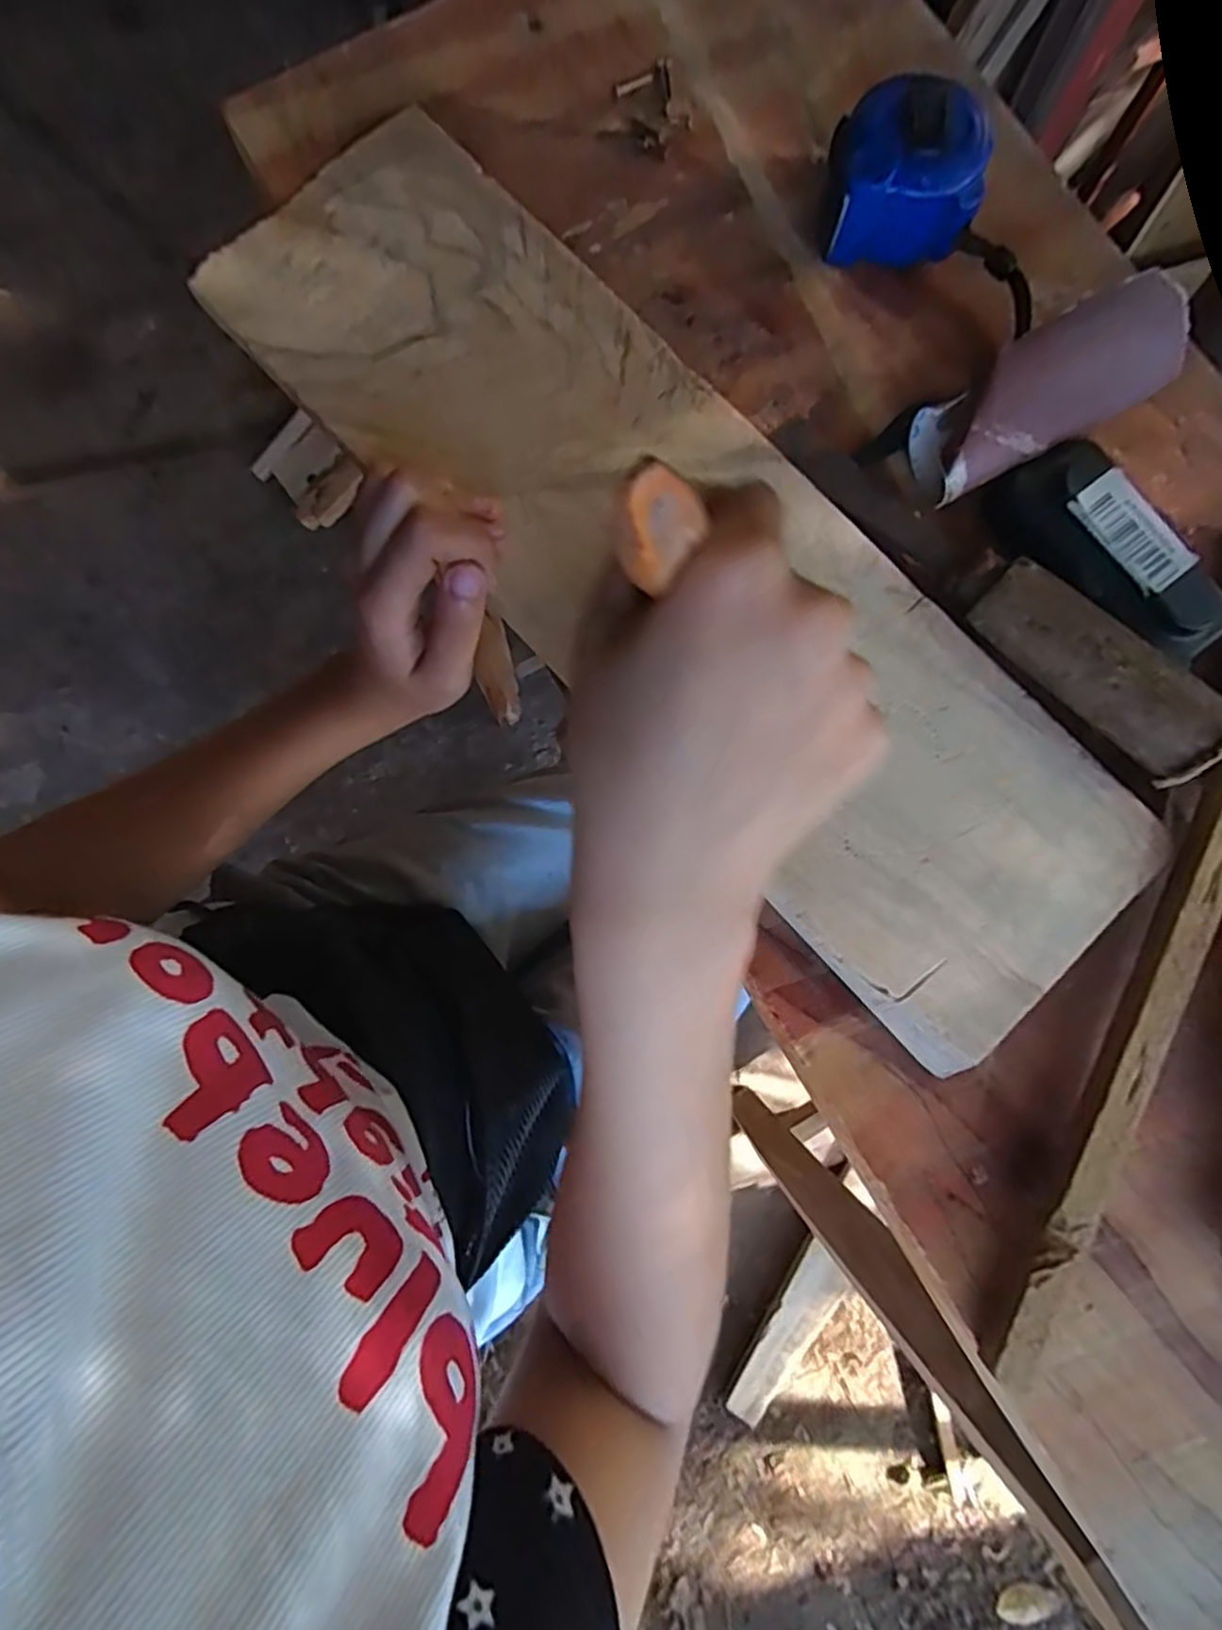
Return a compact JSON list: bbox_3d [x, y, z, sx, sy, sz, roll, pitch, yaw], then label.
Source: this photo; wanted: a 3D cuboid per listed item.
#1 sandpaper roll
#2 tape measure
[{"bbox_3d":[0.174,-0.169,0.282,0.102,0.031,0.037,-28,80,13],"label":"sandpaper roll"},{"bbox_3d":[0.123,-0.273,0.303,0.063,0.043,0.054,1,81,-2],"label":"tape measure"}]

